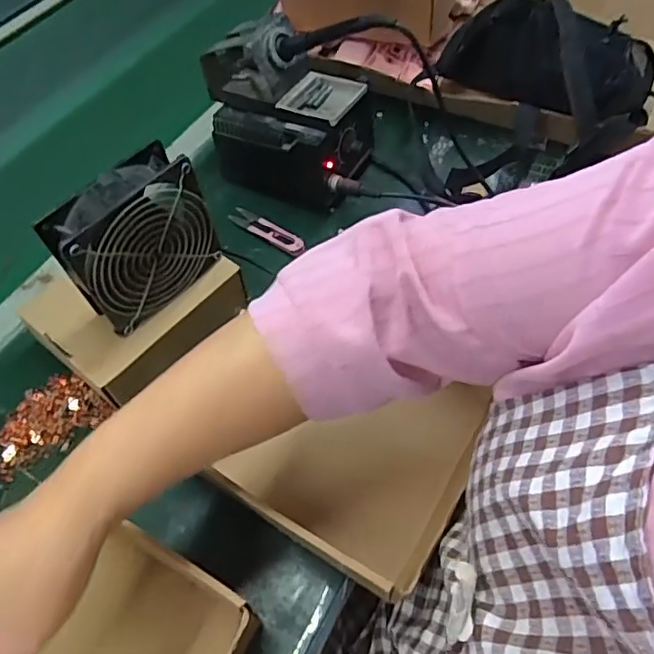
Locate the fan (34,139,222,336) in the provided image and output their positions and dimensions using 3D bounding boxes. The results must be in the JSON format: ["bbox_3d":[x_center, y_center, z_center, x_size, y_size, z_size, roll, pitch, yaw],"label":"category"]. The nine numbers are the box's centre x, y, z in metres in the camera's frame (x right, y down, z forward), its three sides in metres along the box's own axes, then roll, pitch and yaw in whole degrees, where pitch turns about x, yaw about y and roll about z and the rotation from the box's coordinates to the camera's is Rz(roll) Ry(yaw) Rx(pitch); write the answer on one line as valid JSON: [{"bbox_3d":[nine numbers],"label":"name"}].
[{"bbox_3d":[-0.155,-0.070,0.469,0.041,0.115,0.123,34,64,23],"label":"fan"}]

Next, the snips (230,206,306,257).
[{"bbox_3d":[-0.064,-0.106,0.621,0.101,0.012,0.024,33,63,23],"label":"snips"}]

